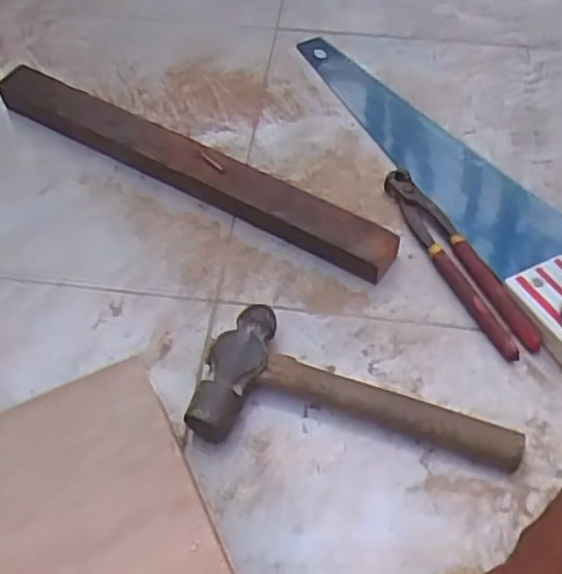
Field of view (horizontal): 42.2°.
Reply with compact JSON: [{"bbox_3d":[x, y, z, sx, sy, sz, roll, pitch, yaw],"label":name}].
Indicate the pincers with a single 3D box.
[{"bbox_3d":[0.161,-0.029,0.672,0.038,0.018,0.222,-21,58,-13],"label":"pincers"}]

